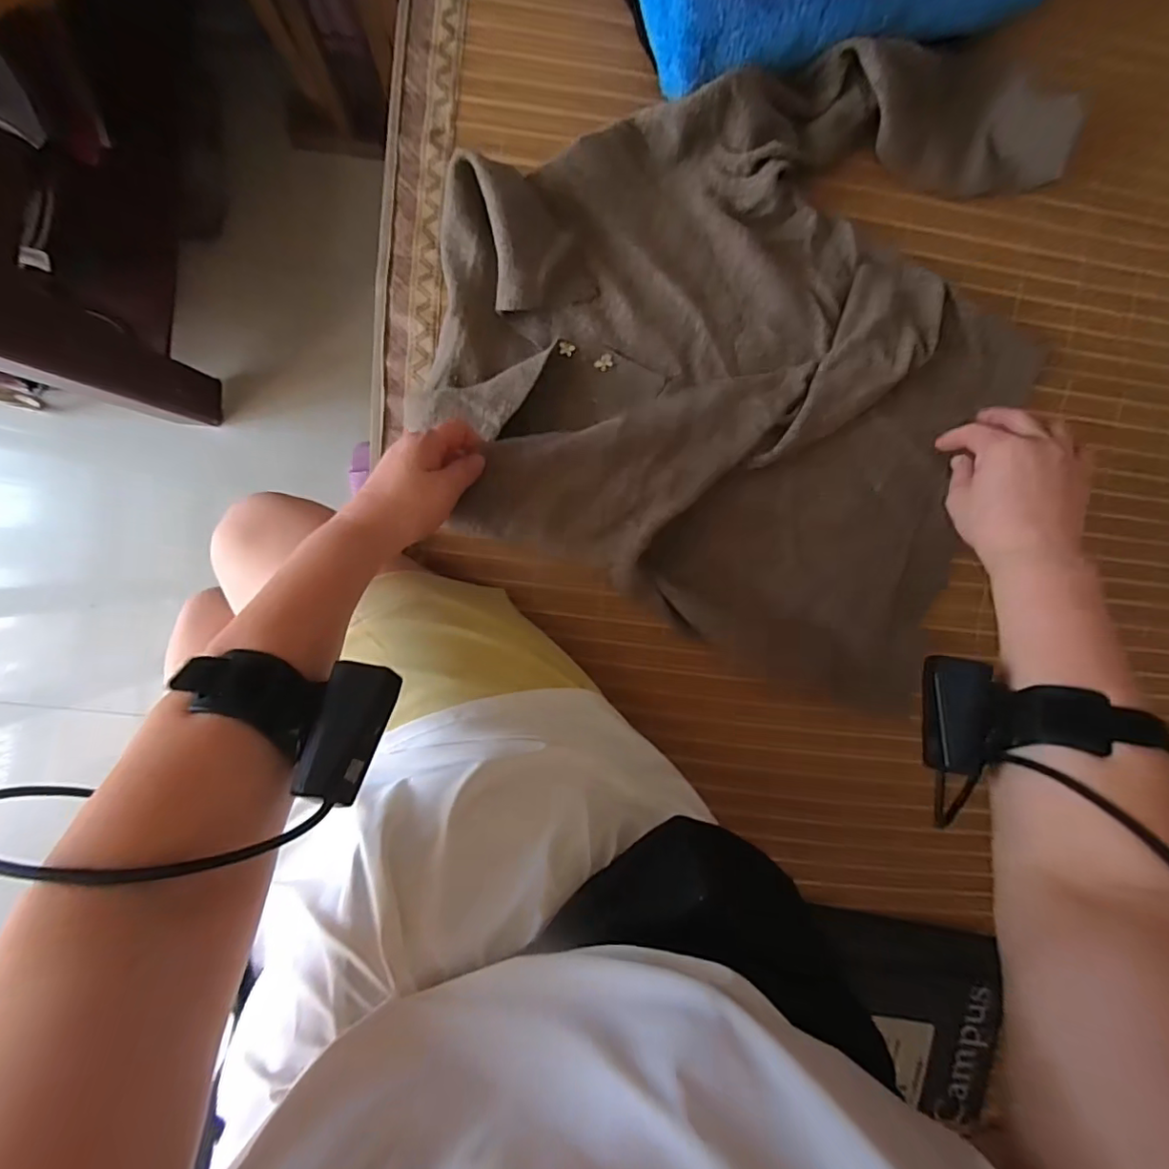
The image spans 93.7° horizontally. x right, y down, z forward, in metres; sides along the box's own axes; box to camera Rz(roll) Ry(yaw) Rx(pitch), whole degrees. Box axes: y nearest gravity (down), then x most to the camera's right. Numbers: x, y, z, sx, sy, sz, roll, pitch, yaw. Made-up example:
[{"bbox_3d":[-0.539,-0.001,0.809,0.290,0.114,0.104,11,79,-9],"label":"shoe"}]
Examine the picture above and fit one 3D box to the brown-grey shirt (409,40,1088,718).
[{"bbox_3d":[0.144,-0.212,0.452,0.483,0.051,0.489,23,92,-6],"label":"brown-grey shirt"}]

